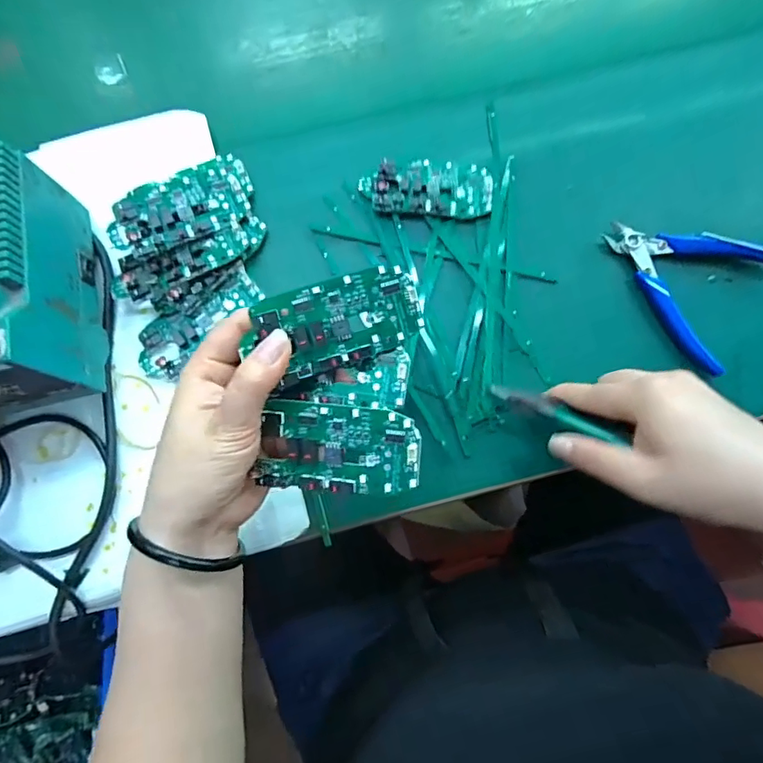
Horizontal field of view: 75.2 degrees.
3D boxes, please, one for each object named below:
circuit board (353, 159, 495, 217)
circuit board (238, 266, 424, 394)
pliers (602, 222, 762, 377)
[{"bbox_3d":[0.034,-0.145,0.371,0.097,0.016,0.044,2,78,1],"label":"circuit board"},{"bbox_3d":[-0.023,-0.031,0.266,0.090,0.013,0.045,-19,100,-4],"label":"circuit board"},{"bbox_3d":[0.215,-0.074,0.362,0.114,0.022,0.101,30,80,6],"label":"pliers"}]

